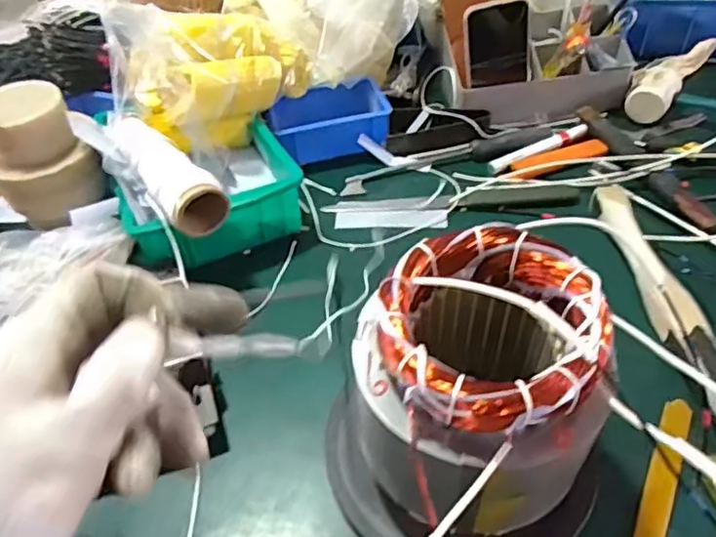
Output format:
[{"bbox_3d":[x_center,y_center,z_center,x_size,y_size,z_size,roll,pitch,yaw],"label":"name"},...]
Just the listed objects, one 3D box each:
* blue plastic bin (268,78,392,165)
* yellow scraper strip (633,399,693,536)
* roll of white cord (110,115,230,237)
[{"bbox_3d":[-0.033,-0.179,0.742,0.140,0.054,0.091,-15,48,-9],"label":"blue plastic bin"},{"bbox_3d":[0.214,0.159,0.421,0.021,0.005,0.162,21,53,23],"label":"yellow scraper strip"},{"bbox_3d":[-0.185,-0.090,0.566,0.055,0.046,0.151,-33,54,-24],"label":"roll of white cord"}]

